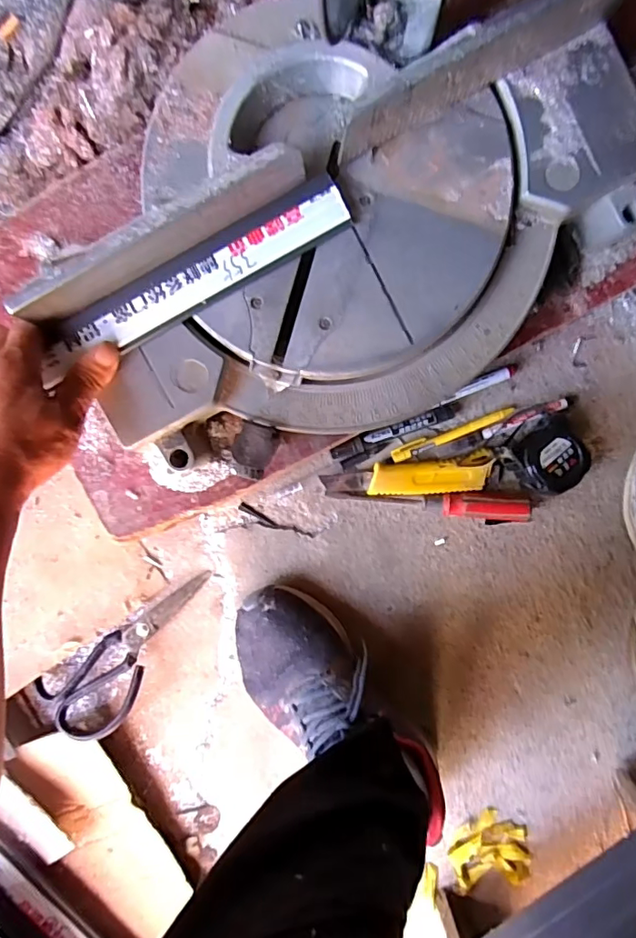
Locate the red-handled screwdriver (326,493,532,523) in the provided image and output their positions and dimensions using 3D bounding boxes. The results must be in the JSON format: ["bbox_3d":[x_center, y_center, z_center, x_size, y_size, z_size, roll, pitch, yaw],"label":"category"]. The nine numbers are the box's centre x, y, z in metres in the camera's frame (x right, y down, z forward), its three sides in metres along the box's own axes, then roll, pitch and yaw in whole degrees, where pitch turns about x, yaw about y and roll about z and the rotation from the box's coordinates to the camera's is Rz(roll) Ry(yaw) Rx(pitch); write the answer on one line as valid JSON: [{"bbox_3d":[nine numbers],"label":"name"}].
[{"bbox_3d":[0.111,0.034,0.529,0.193,0.022,0.025,3,98,0],"label":"red-handled screwdriver"}]

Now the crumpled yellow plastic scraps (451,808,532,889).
[{"bbox_3d":[0.188,0.418,0.590,0.084,0.014,0.085,0,98,0],"label":"crumpled yellow plastic scraps"}]

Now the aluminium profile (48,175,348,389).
[{"bbox_3d":[-0.094,-0.142,0.407,0.251,0.013,0.037,-28,97,2],"label":"aluminium profile"}]

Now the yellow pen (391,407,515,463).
[{"bbox_3d":[0.134,-0.035,0.533,0.126,0.009,0.013,-21,98,3],"label":"yellow pen"}]

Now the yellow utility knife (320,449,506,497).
[{"bbox_3d":[0.094,0.008,0.530,0.173,0.016,0.036,-5,98,1],"label":"yellow utility knife"}]

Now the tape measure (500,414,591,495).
[{"bbox_3d":[0.220,-0.012,0.515,0.069,0.036,0.064,-35,97,5],"label":"tape measure"}]

